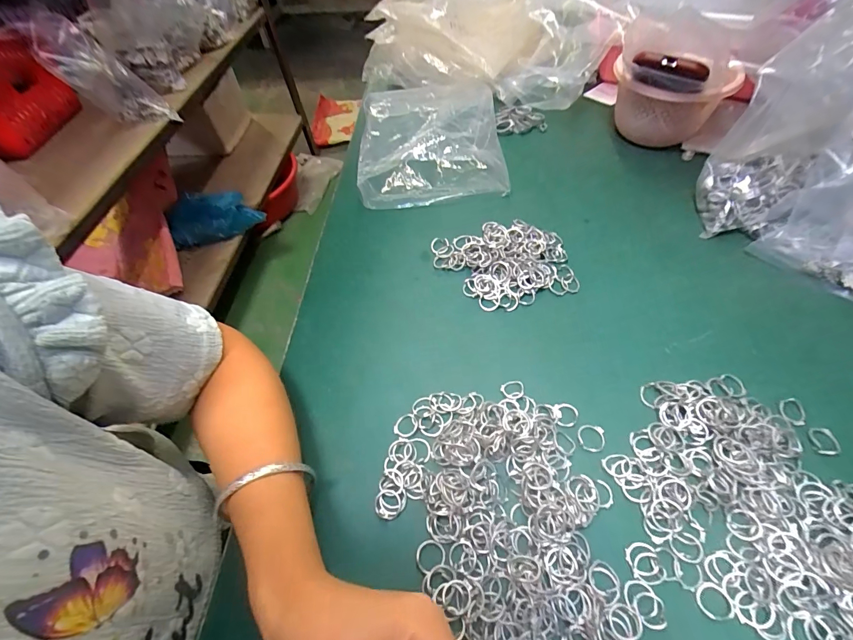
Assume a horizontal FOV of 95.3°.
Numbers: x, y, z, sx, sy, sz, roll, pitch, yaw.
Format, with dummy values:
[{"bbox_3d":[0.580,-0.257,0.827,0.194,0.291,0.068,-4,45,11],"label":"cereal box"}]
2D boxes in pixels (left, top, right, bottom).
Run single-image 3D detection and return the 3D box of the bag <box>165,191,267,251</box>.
[{"bbox_3d":[-0.650,-0.302,1.184,0.290,0.138,0.082,-6,55,1],"label":"bag"}]

